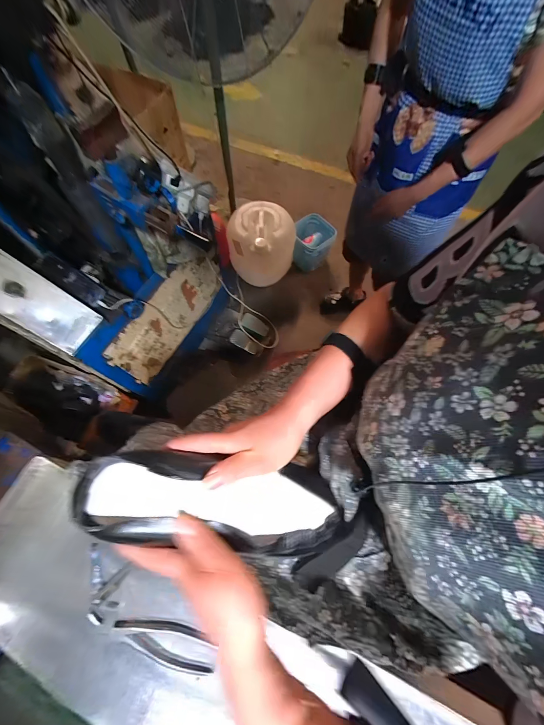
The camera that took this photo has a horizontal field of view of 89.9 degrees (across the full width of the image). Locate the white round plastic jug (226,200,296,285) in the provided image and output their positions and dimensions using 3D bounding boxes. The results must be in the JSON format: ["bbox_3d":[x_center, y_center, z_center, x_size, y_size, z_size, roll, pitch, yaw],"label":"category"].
[{"bbox_3d":[-0.045,-0.590,1.394,0.293,0.310,0.274,31,72,12],"label":"white round plastic jug"}]

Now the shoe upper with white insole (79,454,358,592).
[{"bbox_3d":[-0.040,0.160,0.289,0.284,0.057,0.109,18,69,-13],"label":"shoe upper with white insole"}]

